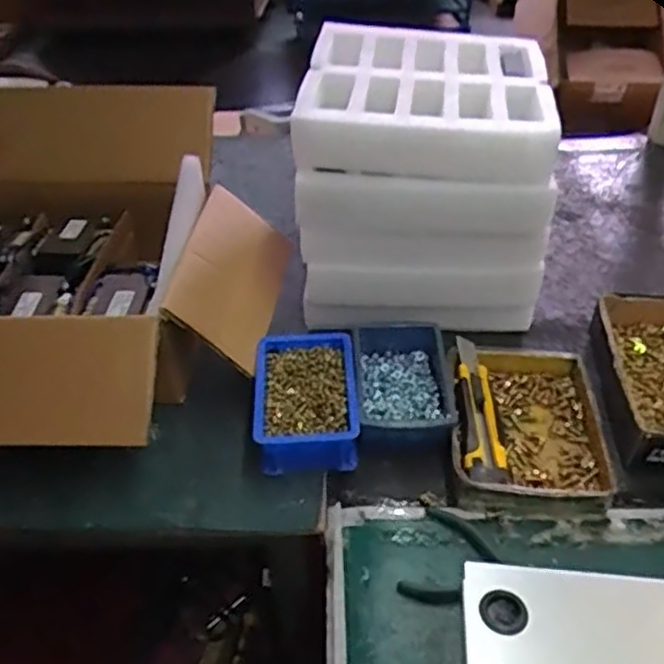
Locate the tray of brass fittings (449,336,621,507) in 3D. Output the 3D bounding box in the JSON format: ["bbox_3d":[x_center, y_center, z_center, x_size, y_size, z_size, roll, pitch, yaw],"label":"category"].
[{"bbox_3d":[0.191,0.090,0.676,0.145,0.045,0.180,5,41,8],"label":"tray of brass fittings"}]

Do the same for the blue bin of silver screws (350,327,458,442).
[{"bbox_3d":[0.072,0.057,0.727,0.098,0.045,0.162,-3,41,-2],"label":"blue bin of silver screws"}]

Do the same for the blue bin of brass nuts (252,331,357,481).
[{"bbox_3d":[-0.026,0.069,0.710,0.101,0.055,0.151,-2,41,-1],"label":"blue bin of brass nuts"}]

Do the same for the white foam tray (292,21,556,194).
[{"bbox_3d":[0.103,-0.259,0.764,0.254,0.063,0.260,4,38,6],"label":"white foam tray"}]

